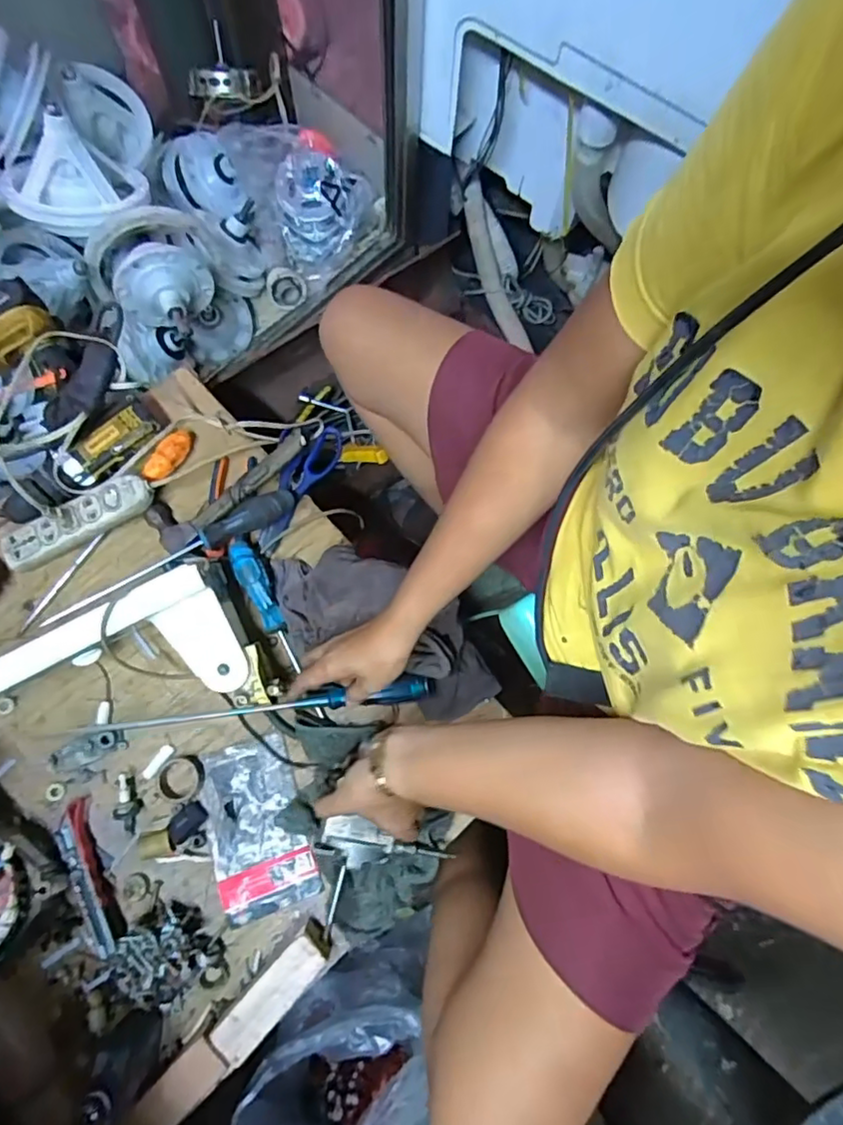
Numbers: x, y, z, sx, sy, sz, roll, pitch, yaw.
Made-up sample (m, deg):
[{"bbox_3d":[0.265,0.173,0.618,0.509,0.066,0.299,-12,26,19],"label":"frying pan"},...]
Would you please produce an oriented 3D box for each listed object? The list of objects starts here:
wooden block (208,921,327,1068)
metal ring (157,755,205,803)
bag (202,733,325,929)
[{"bbox_3d":[-0.144,0.421,0.569,0.040,0.034,0.126,44,79,8],"label":"wooden block"},{"bbox_3d":[-0.260,0.233,0.620,0.052,0.017,0.047,-9,77,-4],"label":"metal ring"},{"bbox_3d":[-0.178,0.284,0.620,0.099,0.005,0.173,-18,78,-6],"label":"bag"}]

